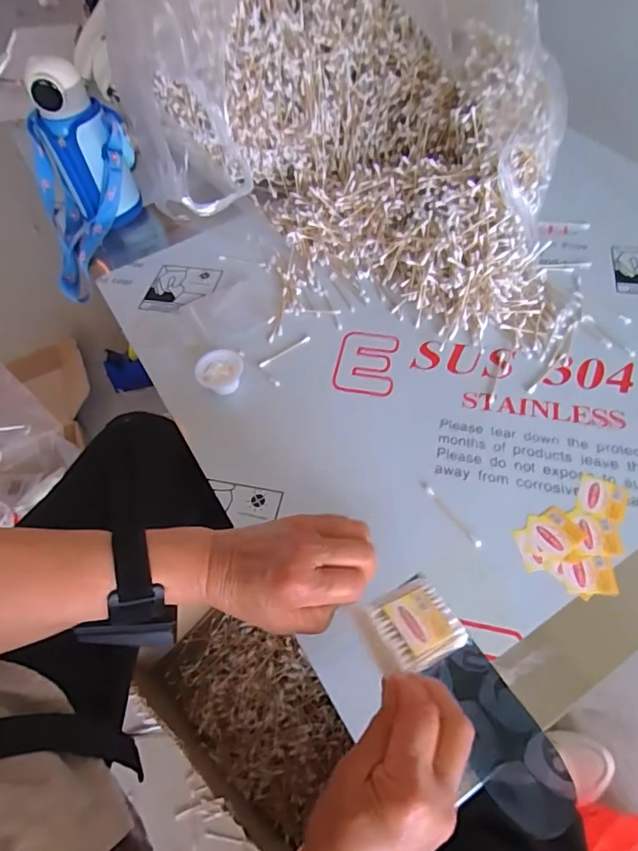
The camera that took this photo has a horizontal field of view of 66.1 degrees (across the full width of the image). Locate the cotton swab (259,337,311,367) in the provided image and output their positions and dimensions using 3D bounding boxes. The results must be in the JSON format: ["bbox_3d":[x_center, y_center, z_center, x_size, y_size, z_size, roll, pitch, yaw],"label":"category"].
[{"bbox_3d":[-0.041,-0.090,0.597,0.072,0.004,0.008,-32,61,-14],"label":"cotton swab"}]

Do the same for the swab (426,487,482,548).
[{"bbox_3d":[0.129,0.087,0.472,0.007,0.004,0.073,-33,62,-15],"label":"swab"}]

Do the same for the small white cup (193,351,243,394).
[{"bbox_3d":[-0.114,-0.060,0.572,0.053,0.027,0.048,-24,60,-10],"label":"small white cup"}]

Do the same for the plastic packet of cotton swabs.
[{"bbox_3d":[0.068,0.146,0.358,0.075,0.009,0.054,-8,53,-34],"label":"plastic packet of cotton swabs"}]

